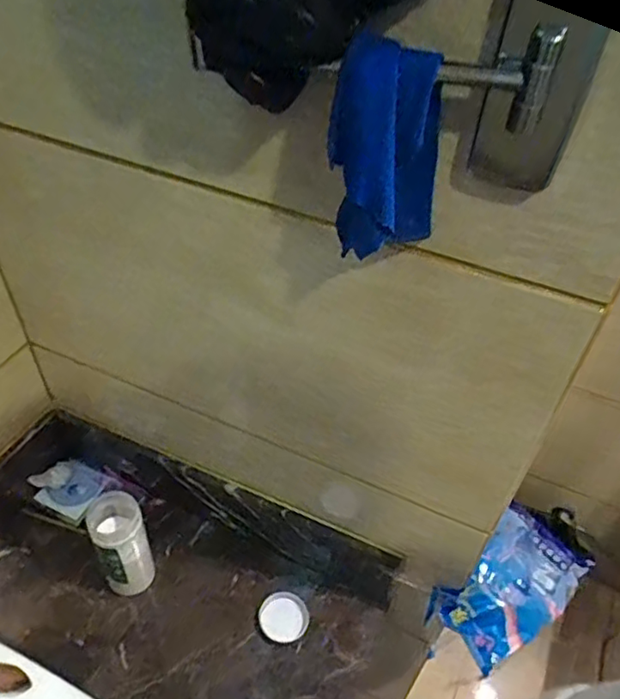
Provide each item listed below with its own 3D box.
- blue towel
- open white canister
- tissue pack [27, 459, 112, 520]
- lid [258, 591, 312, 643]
[{"bbox_3d":[0.046,-0.122,0.377,0.058,0.132,0.056,24,48,19],"label":"blue towel"},{"bbox_3d":[-0.227,0.235,0.723,0.062,0.138,0.068,2,44,-2],"label":"open white canister"},{"bbox_3d":[-0.339,0.192,0.841,0.087,0.027,0.073,20,46,15],"label":"tissue pack"},{"bbox_3d":[-0.031,0.331,0.739,0.058,0.021,0.058,2,44,-2],"label":"lid"}]

